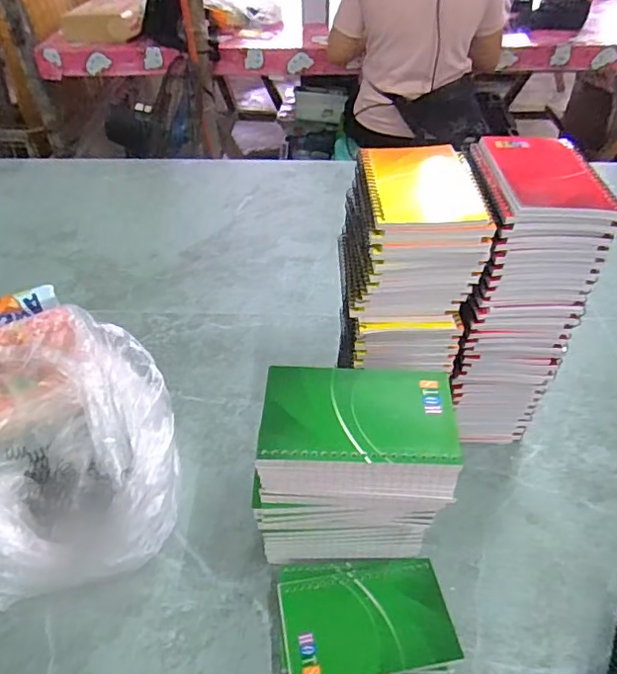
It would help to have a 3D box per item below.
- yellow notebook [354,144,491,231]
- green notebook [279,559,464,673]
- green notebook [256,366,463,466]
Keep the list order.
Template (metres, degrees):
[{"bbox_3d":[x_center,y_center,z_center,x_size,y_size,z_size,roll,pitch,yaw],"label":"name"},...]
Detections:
[{"bbox_3d":[0.090,-0.123,0.448,0.089,0.010,0.119,-2,43,-2],"label":"yellow notebook"},{"bbox_3d":[0.045,0.221,0.436,0.127,0.007,0.078,-7,44,-6],"label":"green notebook"},{"bbox_3d":[0.034,0.051,0.384,0.129,0.007,0.080,2,41,2],"label":"green notebook"}]

